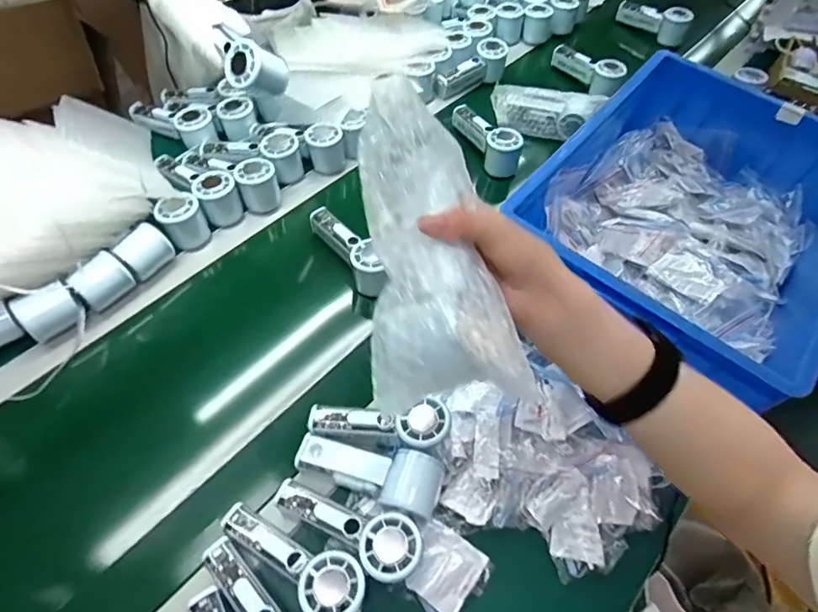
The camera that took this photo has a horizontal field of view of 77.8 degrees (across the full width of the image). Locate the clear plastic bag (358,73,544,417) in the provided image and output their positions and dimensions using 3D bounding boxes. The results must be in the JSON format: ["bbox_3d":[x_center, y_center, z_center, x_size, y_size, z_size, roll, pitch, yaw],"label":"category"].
[{"bbox_3d":[0.012,-0.036,0.305,0.088,0.041,0.189,-11,83,-12],"label":"clear plastic bag"}]

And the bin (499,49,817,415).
[{"bbox_3d":[0.372,-0.125,0.662,0.352,0.115,0.466,37,61,18],"label":"bin"}]

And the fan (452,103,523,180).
[{"bbox_3d":[0.131,-0.287,0.847,0.057,0.055,0.168,-20,61,-17],"label":"fan"}]

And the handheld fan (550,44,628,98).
[{"bbox_3d":[0.350,-0.464,0.983,0.048,0.056,0.163,-25,62,-20],"label":"handheld fan"}]

